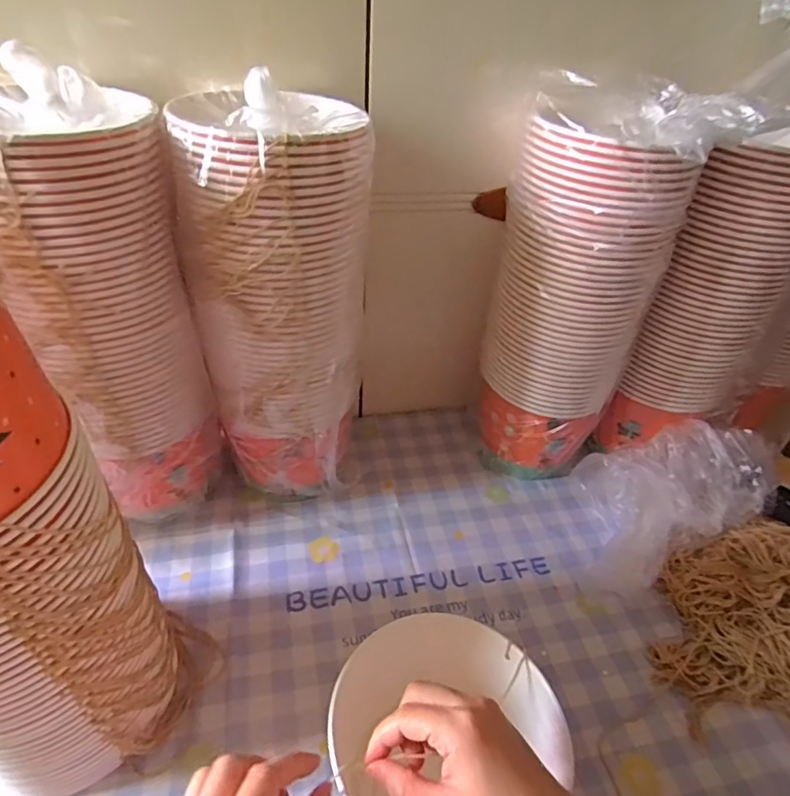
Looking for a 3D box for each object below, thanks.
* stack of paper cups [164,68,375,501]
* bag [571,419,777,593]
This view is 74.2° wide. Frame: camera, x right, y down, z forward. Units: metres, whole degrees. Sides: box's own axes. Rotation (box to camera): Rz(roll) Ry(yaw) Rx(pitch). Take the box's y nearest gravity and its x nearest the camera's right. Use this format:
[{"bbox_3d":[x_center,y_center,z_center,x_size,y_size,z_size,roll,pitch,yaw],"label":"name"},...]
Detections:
[{"bbox_3d":[-0.112,-0.072,0.546,0.157,0.419,0.127,0,41,-5],"label":"stack of paper cups"},{"bbox_3d":[0.330,0.107,0.642,0.269,0.119,0.156,-17,44,-25],"label":"bag"}]

